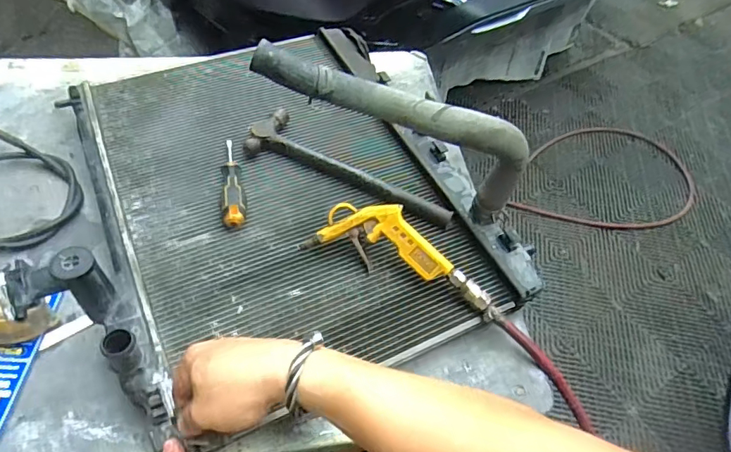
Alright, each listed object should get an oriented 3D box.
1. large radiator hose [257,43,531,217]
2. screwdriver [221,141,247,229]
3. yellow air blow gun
[{"bbox_3d":[0.036,-0.117,0.559,0.320,0.131,0.058,24,52,-9],"label":"large radiator hose"},{"bbox_3d":[-0.165,-0.059,0.627,0.027,0.029,0.147,-6,53,-10],"label":"screwdriver"},{"bbox_3d":[0.050,0.026,0.569,0.225,0.081,0.027,19,15,10],"label":"yellow air blow gun"}]

